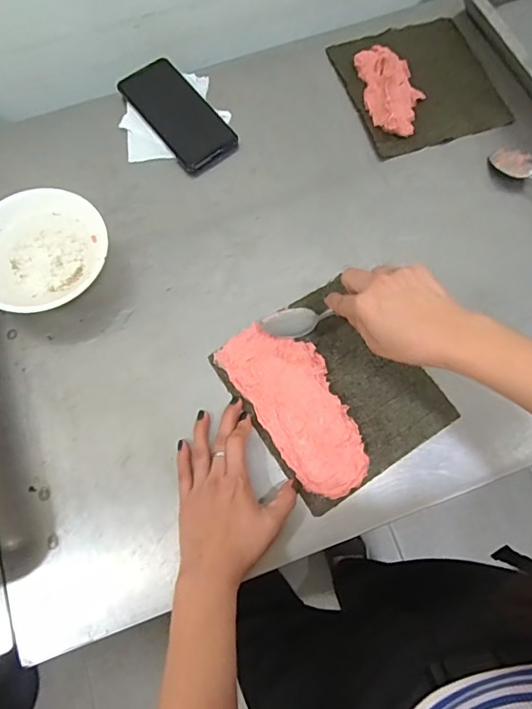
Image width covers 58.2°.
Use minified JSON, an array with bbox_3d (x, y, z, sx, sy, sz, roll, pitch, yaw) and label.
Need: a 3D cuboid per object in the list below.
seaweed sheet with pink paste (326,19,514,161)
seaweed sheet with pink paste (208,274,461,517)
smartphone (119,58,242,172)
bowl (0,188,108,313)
[{"bbox_3d":[0.198,-0.354,0.610,0.180,0.032,0.186,-17,71,-7],"label":"seaweed sheet with pink paste"},{"bbox_3d":[0.066,0.032,0.485,0.172,0.018,0.191,-32,74,-12],"label":"seaweed sheet with pink paste"},{"bbox_3d":[-0.111,-0.307,0.603,0.079,0.014,0.166,-36,75,-13],"label":"smartphone"},{"bbox_3d":[-0.243,-0.111,0.516,0.140,0.037,0.132,0,70,-1],"label":"bowl"}]

